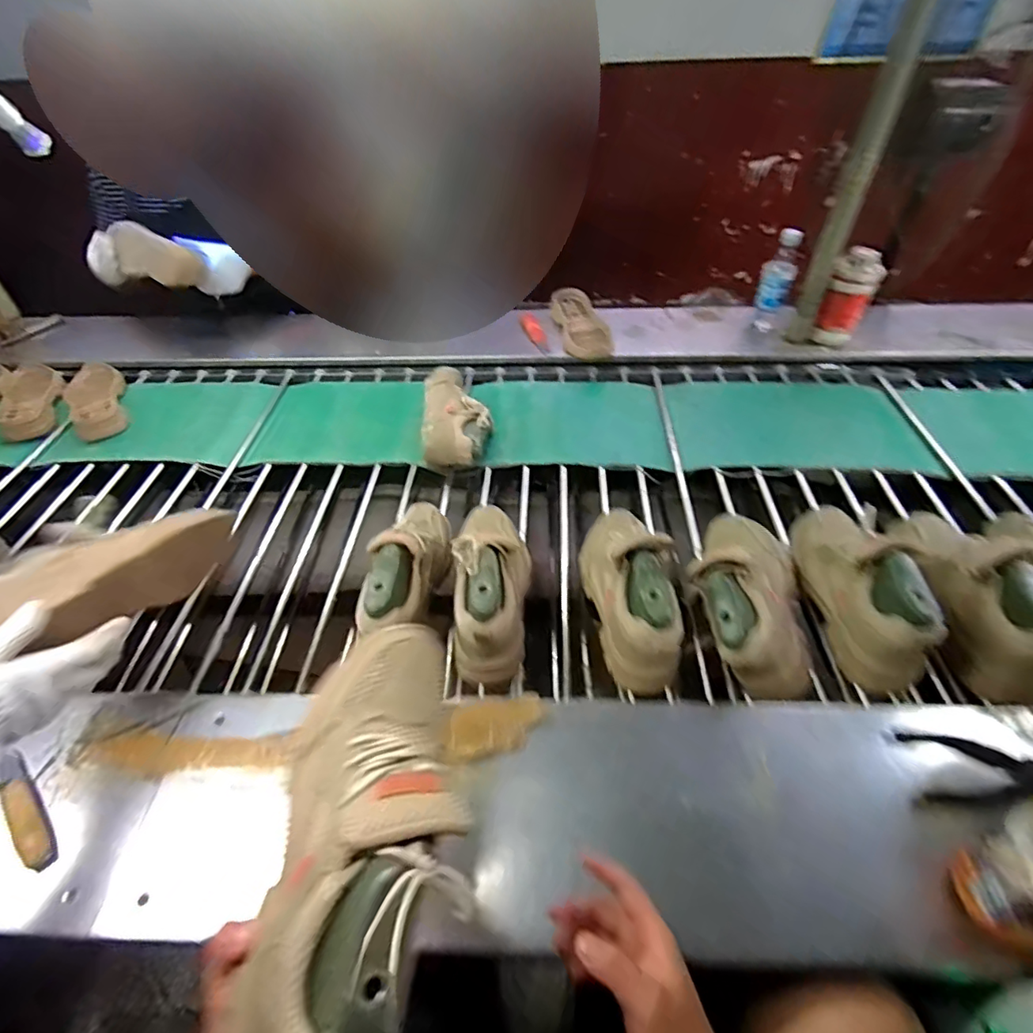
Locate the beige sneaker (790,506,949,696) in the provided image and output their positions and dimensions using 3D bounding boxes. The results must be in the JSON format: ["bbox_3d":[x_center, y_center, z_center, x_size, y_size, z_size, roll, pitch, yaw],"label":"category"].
[{"bbox_3d":[0.460,0.076,0.724,0.096,0.123,0.290,-2,47,2],"label":"beige sneaker"}]

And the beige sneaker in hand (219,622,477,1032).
[{"bbox_3d":[-0.096,0.215,0.382,0.156,0.108,0.280,-24,40,15],"label":"beige sneaker in hand"}]

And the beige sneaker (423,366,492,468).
[{"bbox_3d":[-0.118,-0.192,1.063,0.130,0.094,0.235,-8,47,-3],"label":"beige sneaker"}]

